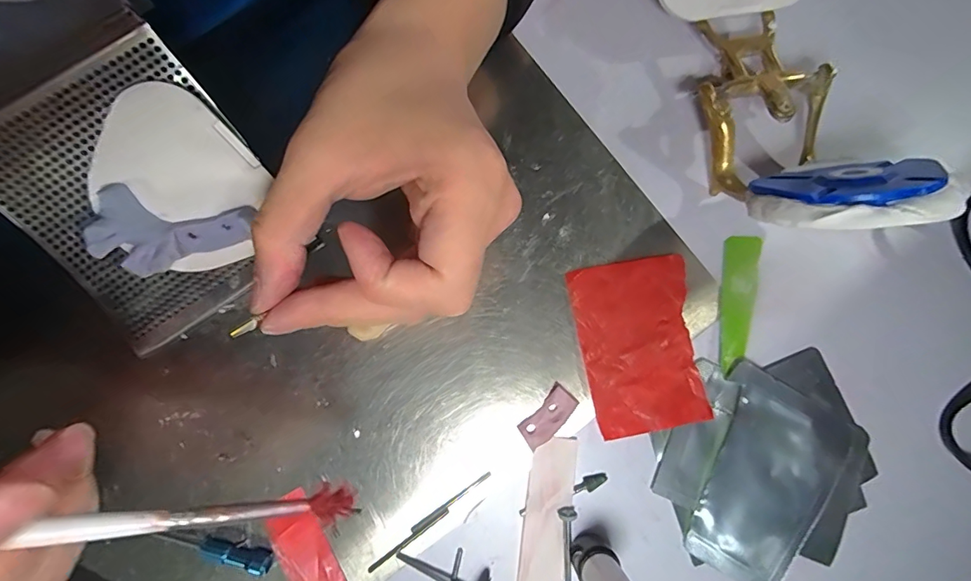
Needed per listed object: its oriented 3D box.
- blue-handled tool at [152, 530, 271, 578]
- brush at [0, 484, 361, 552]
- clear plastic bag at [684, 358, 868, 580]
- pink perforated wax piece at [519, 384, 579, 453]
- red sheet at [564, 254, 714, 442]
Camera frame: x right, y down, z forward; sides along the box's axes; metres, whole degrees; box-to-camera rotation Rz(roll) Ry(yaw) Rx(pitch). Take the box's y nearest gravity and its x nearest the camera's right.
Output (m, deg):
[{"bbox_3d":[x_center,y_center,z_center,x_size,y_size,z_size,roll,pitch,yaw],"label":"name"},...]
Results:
[{"bbox_3d":[-0.122,0.115,0.205,0.054,0.010,0.008,16,80,2],"label":"blue-handled tool"},{"bbox_3d":[-0.120,0.054,0.101,0.184,0.005,0.009,11,78,-31],"label":"brush"},{"bbox_3d":[0.131,0.089,0.213,0.066,0.008,0.089,29,81,5],"label":"clear plastic bag"},{"bbox_3d":[0.030,0.061,0.220,0.015,0.005,0.031,43,82,7],"label":"pink perforated wax piece"},{"bbox_3d":[0.075,0.026,0.225,0.056,0.004,0.081,-10,80,-2],"label":"red sheet"}]

